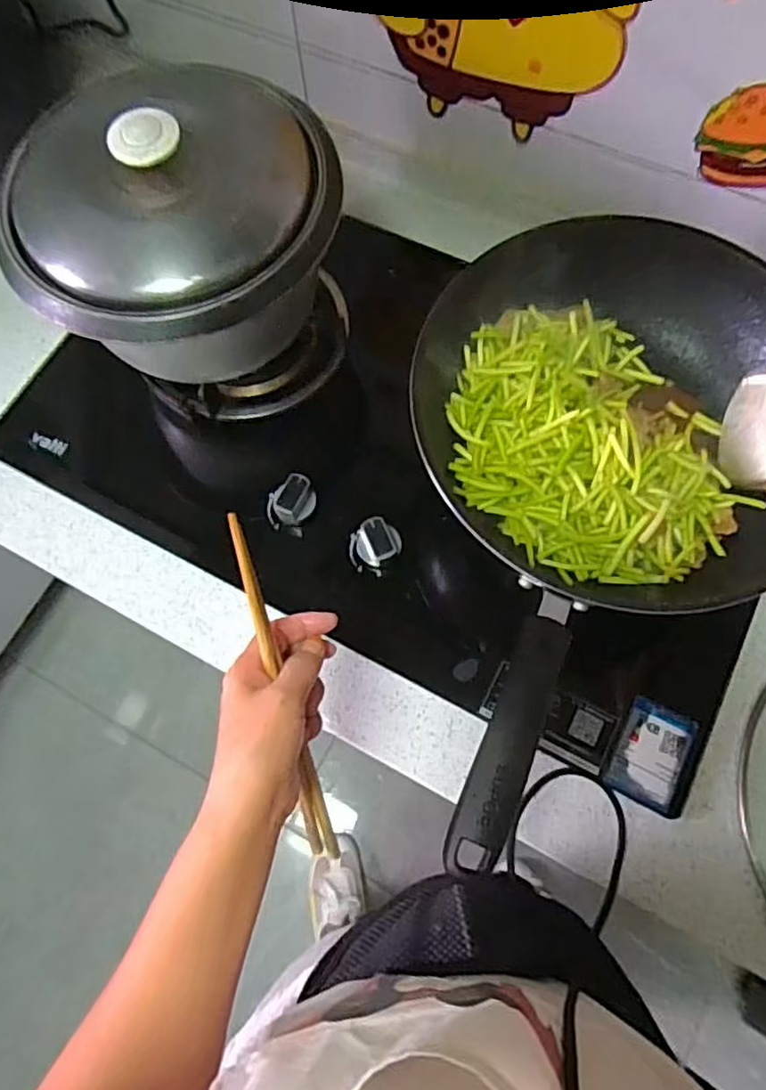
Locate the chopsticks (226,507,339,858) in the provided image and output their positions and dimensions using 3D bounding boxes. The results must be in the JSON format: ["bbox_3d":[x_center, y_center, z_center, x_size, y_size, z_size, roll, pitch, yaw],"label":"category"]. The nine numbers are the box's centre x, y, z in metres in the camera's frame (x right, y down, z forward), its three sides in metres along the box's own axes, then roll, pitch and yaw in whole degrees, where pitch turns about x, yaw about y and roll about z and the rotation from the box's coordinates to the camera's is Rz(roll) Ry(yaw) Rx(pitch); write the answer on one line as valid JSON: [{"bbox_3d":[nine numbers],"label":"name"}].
[{"bbox_3d":[-0.063,0.099,0.408,0.016,0.013,0.244,-14,106,-3],"label":"chopsticks"}]

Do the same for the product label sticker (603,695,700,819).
[{"bbox_3d":[0.229,0.176,0.546,0.062,0.008,0.084,24,73,10],"label":"product label sticker"}]

